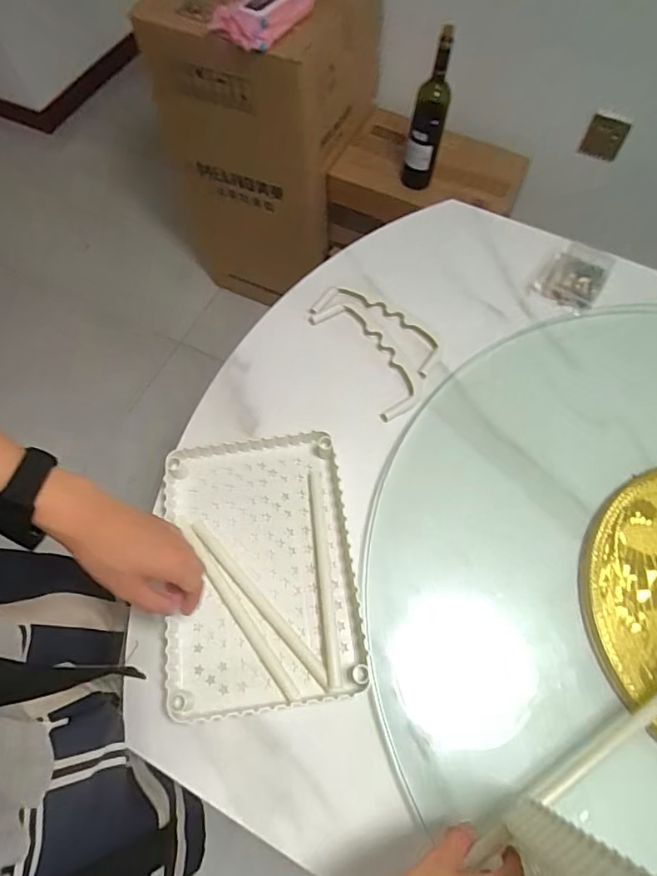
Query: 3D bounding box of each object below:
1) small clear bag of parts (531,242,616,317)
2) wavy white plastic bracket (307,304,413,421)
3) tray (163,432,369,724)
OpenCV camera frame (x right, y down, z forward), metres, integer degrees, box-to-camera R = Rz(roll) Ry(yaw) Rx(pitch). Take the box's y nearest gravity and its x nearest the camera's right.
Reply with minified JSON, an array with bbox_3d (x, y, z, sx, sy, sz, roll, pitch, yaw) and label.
[{"bbox_3d":[0.353,-0.230,0.734,0.084,0.026,0.116,32,69,15],"label":"small clear bag of parts"},{"bbox_3d":[0.051,-0.109,0.673,0.067,0.009,0.185,-29,67,-12],"label":"wavy white plastic bracket"},{"bbox_3d":[-0.074,0.135,0.549,0.195,0.031,0.281,-8,64,-2],"label":"tray"}]

